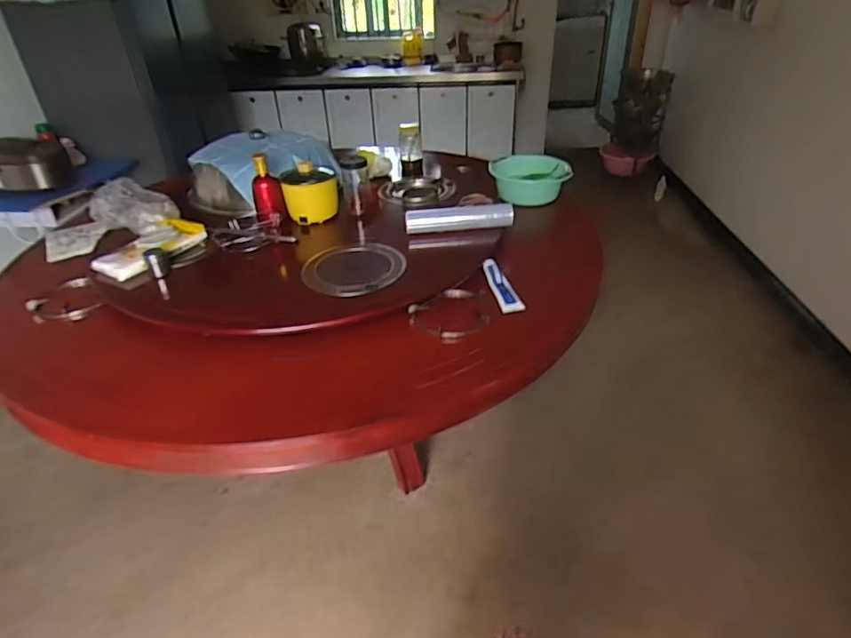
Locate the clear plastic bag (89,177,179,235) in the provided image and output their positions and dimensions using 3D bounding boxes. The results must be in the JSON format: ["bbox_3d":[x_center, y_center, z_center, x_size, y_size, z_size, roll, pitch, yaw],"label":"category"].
[{"bbox_3d":[-0.832,-0.327,1.476,0.212,0.123,0.162,-21,39,-21],"label":"clear plastic bag"}]

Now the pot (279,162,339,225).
[{"bbox_3d":[-0.346,-0.394,1.555,0.158,0.160,0.146,-3,39,2],"label":"pot"}]

